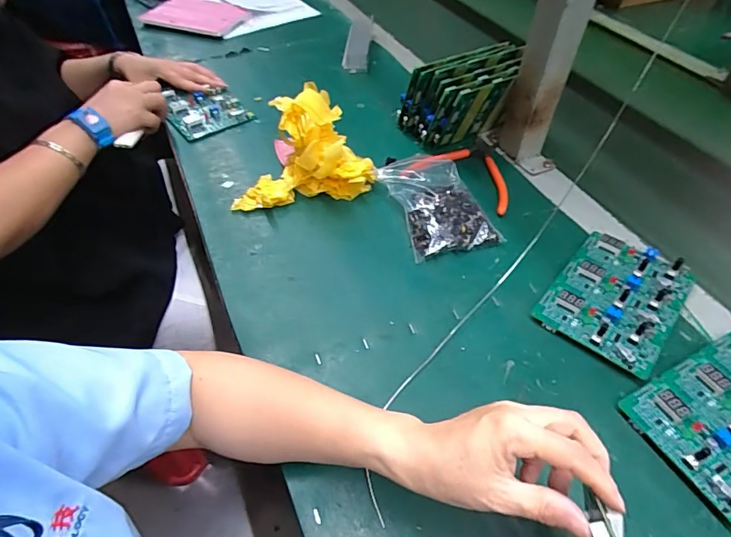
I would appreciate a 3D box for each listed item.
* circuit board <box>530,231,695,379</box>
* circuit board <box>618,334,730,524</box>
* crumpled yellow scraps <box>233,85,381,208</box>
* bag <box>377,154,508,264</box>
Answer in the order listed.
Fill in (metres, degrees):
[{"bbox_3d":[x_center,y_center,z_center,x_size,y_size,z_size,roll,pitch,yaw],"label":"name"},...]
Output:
[{"bbox_3d":[0.243,0.026,0.438,0.105,0.021,0.142,33,56,26],"label":"circuit board"},{"bbox_3d":[0.295,0.116,0.358,0.142,0.020,0.105,-22,52,-19],"label":"circuit board"},{"bbox_3d":[-0.076,-0.140,0.523,0.167,0.103,0.088,-9,49,-8],"label":"crumpled yellow scraps"},{"bbox_3d":[0.081,-0.076,0.522,0.099,0.031,0.146,-14,50,-12],"label":"bag"}]

